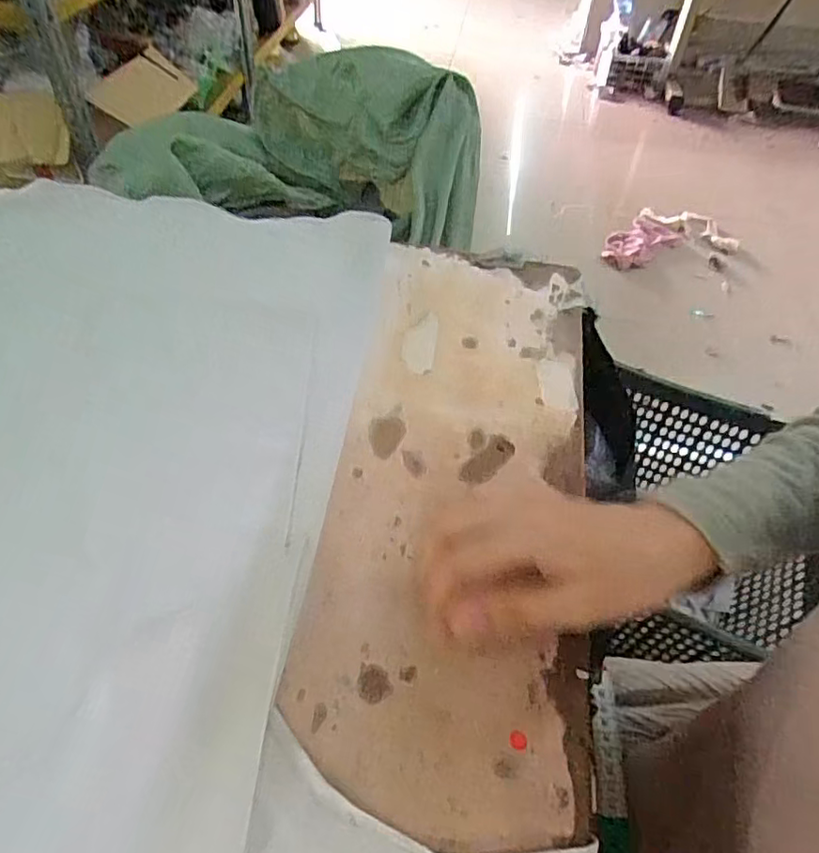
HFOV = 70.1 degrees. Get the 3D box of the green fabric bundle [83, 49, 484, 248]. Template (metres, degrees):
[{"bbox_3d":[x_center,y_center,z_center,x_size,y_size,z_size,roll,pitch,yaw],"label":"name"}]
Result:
[{"bbox_3d":[-0.161,-0.365,0.804,0.516,0.221,0.232,-9,52,-10],"label":"green fabric bundle"}]

